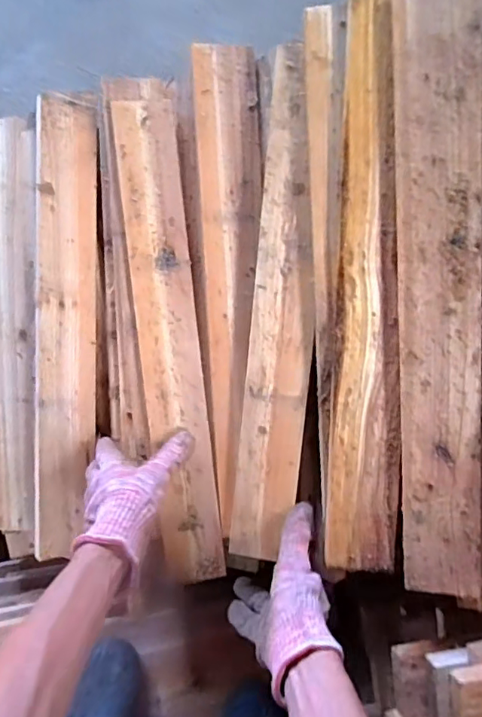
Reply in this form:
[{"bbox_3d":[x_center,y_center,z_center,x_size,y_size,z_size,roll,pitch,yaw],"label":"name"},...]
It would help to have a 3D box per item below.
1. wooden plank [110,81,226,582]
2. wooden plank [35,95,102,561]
[{"bbox_3d":[-0.077,-0.029,0.533,0.067,0.022,0.518,-7,92,-7],"label":"wooden plank"},{"bbox_3d":[-0.195,-0.032,0.566,0.067,0.023,0.493,2,89,-35],"label":"wooden plank"}]

